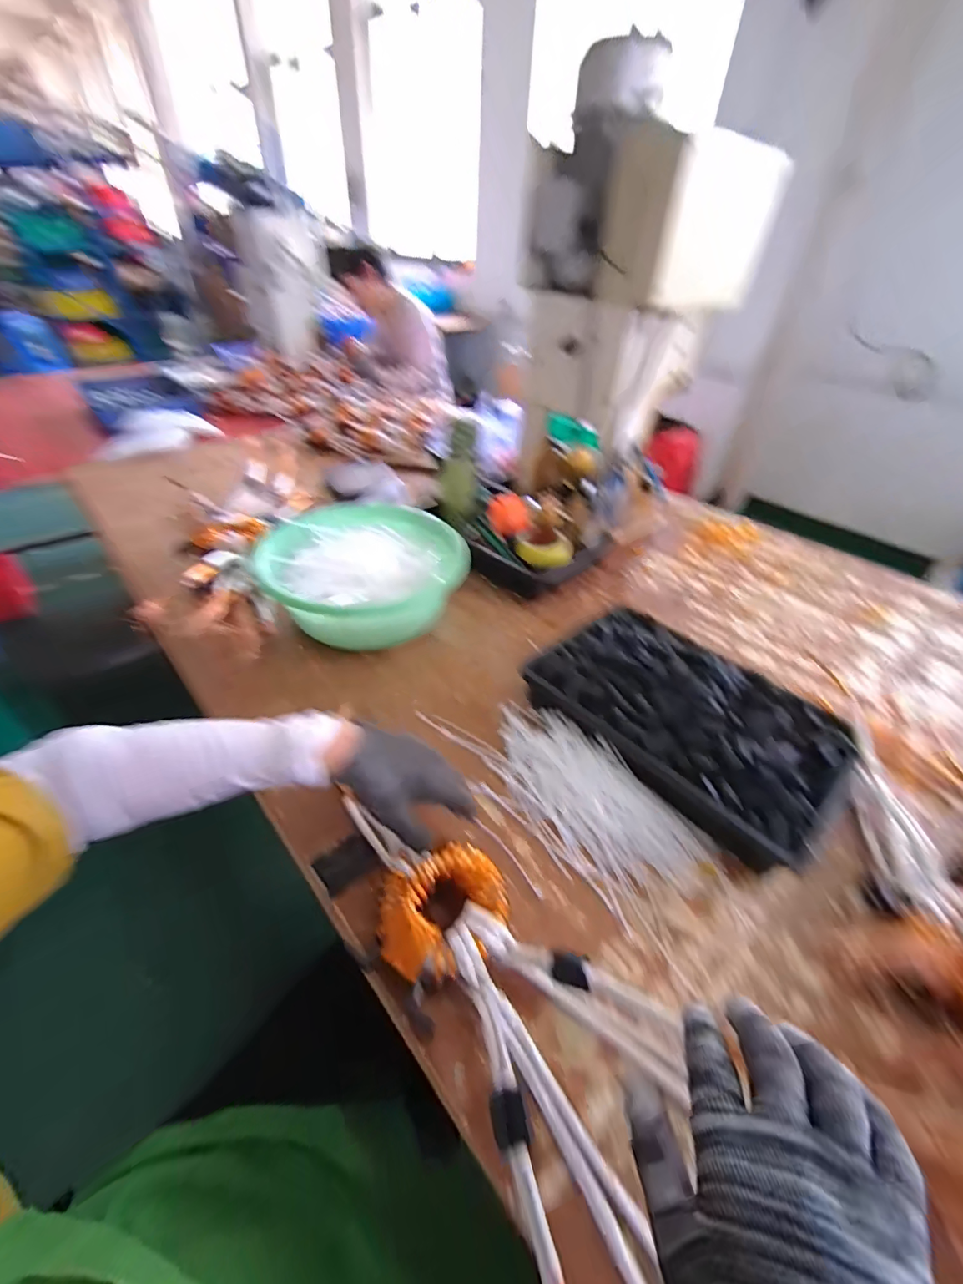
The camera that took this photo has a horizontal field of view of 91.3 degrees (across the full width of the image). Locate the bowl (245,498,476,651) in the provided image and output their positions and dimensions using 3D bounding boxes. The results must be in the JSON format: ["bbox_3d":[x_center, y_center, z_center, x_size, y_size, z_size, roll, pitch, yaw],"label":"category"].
[{"bbox_3d":[-0.185,-0.106,0.772,0.303,0.106,0.310,-28,48,-32],"label":"bowl"}]

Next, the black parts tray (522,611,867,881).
[{"bbox_3d":[0.255,0.092,0.604,0.233,0.080,0.361,-31,50,-34],"label":"black parts tray"}]

